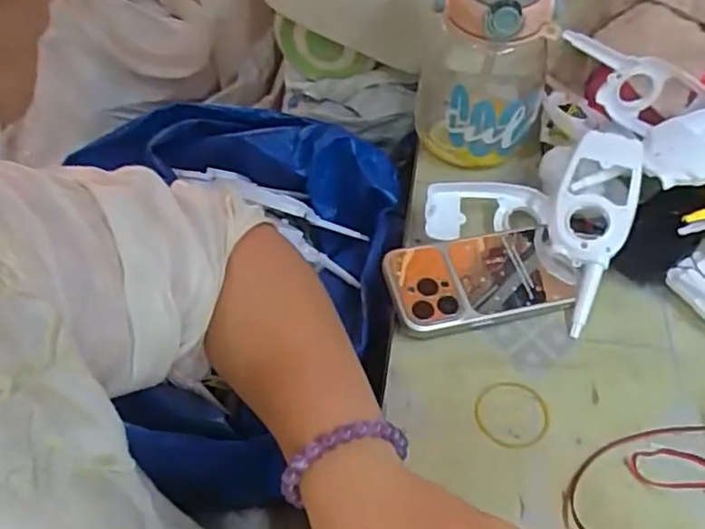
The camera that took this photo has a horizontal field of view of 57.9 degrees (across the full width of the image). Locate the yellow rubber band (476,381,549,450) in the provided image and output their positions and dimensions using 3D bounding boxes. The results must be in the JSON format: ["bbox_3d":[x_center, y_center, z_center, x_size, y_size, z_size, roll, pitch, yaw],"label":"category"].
[{"bbox_3d":[0.106,0.098,0.420,0.048,0.004,0.047,-1,46,1],"label":"yellow rubber band"}]

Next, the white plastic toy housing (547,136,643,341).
[{"bbox_3d":[0.182,-0.025,0.493,0.060,0.029,0.164,12,77,15],"label":"white plastic toy housing"}]

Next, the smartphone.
[{"bbox_3d":[0.094,0.012,0.484,0.130,0.014,0.072,-10,62,-14],"label":"smartphone"}]

